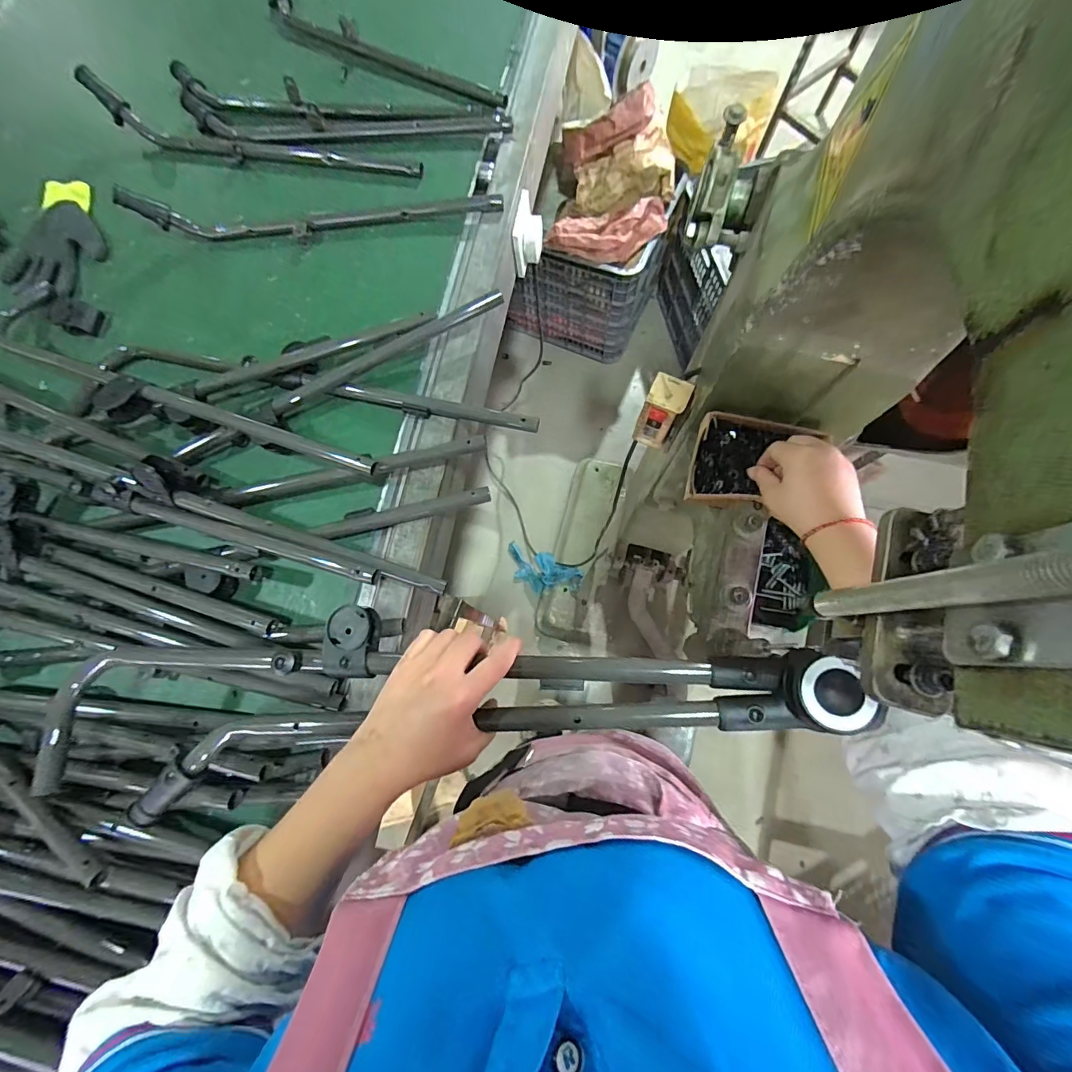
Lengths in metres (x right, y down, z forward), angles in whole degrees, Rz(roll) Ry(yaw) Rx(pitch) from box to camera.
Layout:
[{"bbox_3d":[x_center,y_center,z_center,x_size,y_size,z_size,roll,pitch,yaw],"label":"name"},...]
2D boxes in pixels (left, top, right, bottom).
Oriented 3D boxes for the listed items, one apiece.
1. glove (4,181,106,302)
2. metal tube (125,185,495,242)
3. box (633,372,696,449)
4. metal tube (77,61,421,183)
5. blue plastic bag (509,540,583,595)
[{"bbox_3d":[-0.725,-0.454,0.690,0.114,0.022,0.218,1,75,2],"label":"glove"},{"bbox_3d":[-0.321,-0.482,0.665,0.537,0.054,0.065,-3,75,1],"label":"metal tube"},{"bbox_3d":[0.168,-0.164,0.612,0.053,0.110,0.044,23,77,8],"label":"box"},{"bbox_3d":[-0.445,-0.616,0.699,0.550,0.052,0.061,15,76,6],"label":"metal tube"},{"bbox_3d":[0.018,0.104,1.339,0.258,0.061,0.120,10,73,37],"label":"blue plastic bag"}]

